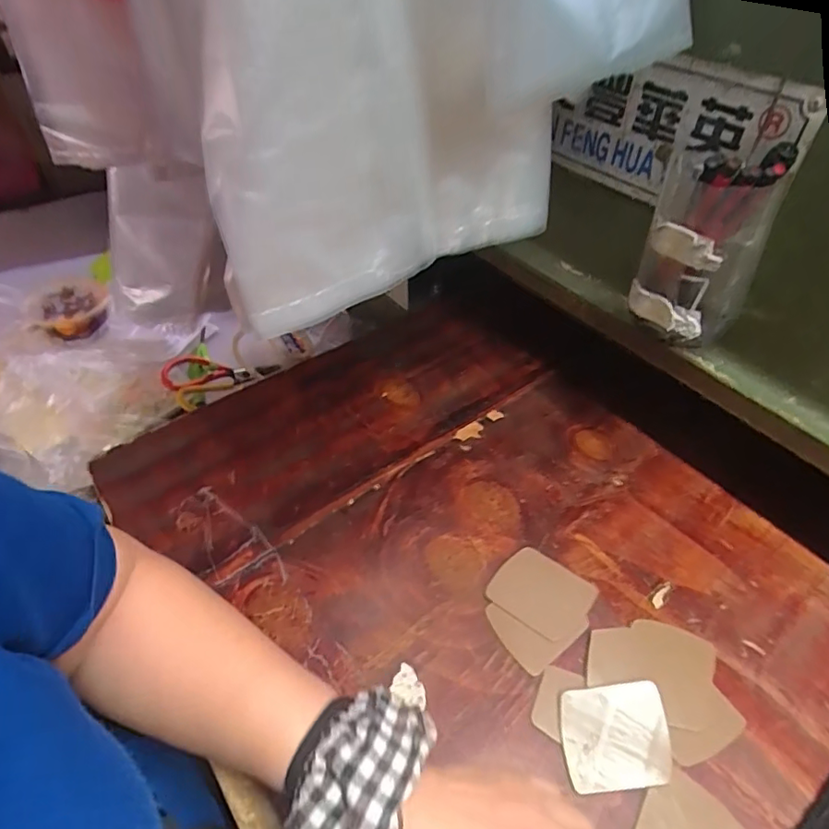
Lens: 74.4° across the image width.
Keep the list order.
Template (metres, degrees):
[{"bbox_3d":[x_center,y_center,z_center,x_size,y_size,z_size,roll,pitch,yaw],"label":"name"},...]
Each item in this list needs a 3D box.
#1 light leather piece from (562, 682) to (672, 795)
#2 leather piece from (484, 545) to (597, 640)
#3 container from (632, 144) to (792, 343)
[{"bbox_3d":[0.129,0.207,0.352,0.067,0.004,0.057,-9,51,2],"label":"light leather piece"},{"bbox_3d":[0.099,0.137,0.423,0.069,0.004,0.059,28,52,24],"label":"leather piece"},{"bbox_3d":[0.198,-0.120,0.375,0.071,0.122,0.067,24,50,21],"label":"container"}]

